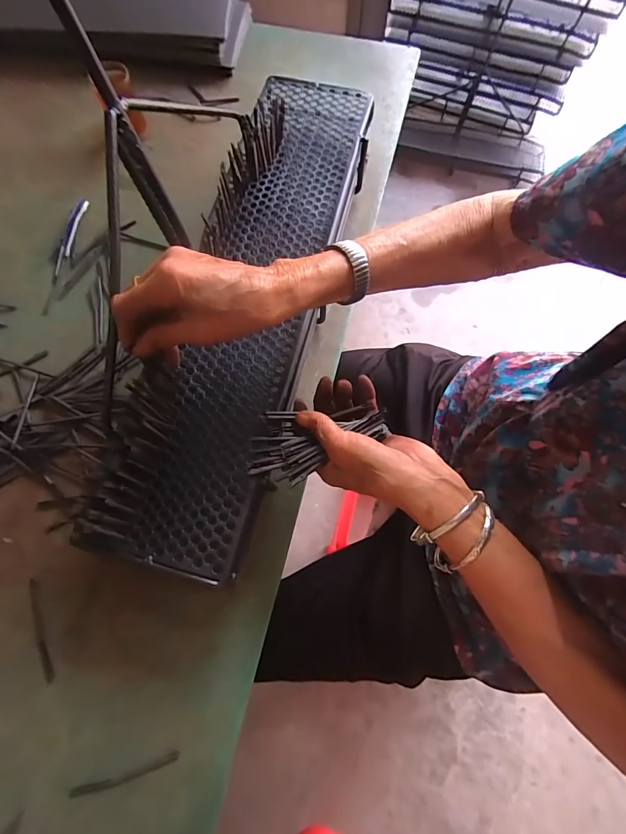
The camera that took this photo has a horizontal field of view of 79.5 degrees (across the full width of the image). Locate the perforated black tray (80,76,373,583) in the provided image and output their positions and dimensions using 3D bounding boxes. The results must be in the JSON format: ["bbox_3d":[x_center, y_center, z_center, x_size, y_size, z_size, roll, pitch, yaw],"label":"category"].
[{"bbox_3d":[-0.062,-0.147,0.401,0.145,0.028,0.596,13,74,6],"label":"perforated black tray"}]

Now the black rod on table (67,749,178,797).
[{"bbox_3d":[-0.165,0.316,0.331,0.093,0.005,0.009,-17,72,-4],"label":"black rod on table"}]

